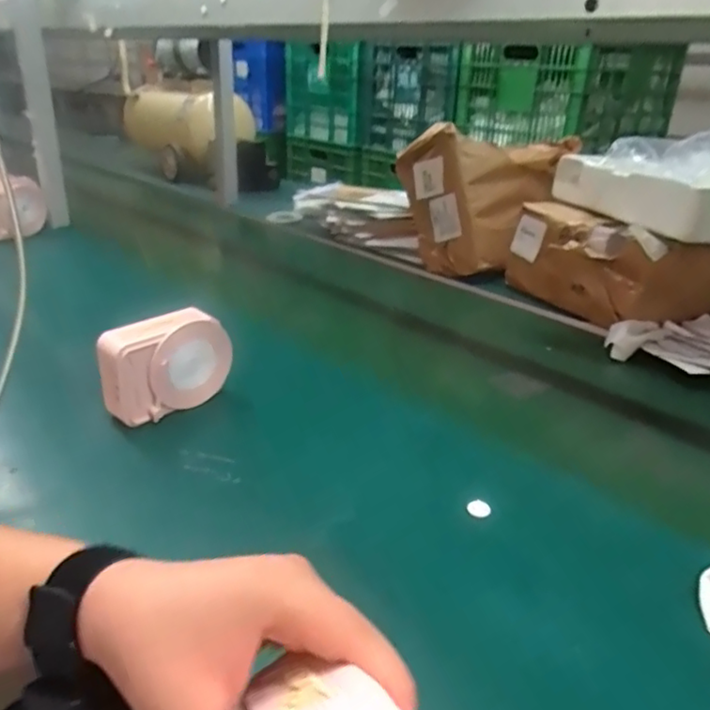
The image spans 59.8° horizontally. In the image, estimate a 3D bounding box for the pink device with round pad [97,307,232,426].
[{"bbox_3d":[-0.209,0.011,0.688,0.143,0.100,0.045,-21,33,-39],"label":"pink device with round pad"}]

